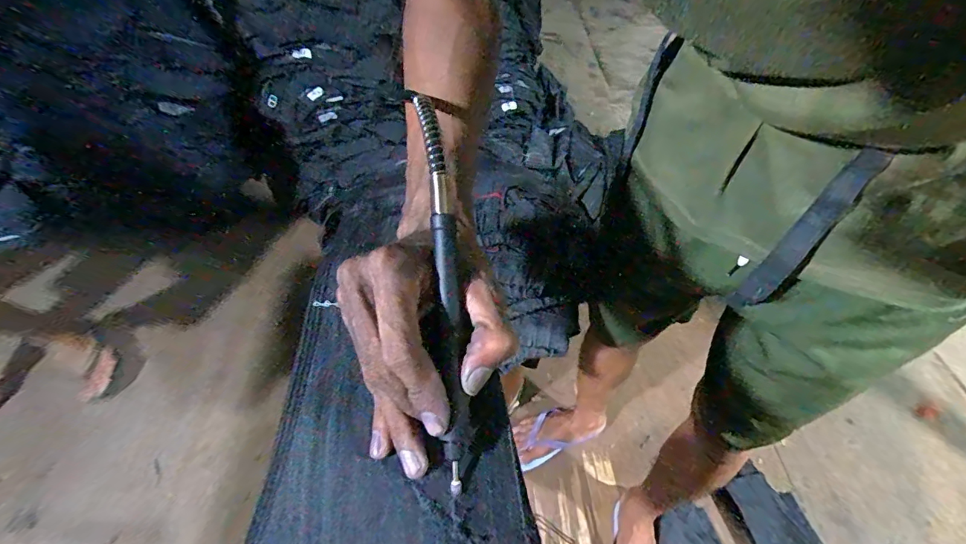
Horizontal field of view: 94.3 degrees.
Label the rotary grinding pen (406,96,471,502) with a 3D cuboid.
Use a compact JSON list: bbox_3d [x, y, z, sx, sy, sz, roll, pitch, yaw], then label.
[{"bbox_3d":[-0.022,-0.002,0.254,0.018,0.027,0.225,-5,78,-5],"label":"rotary grinding pen"}]

